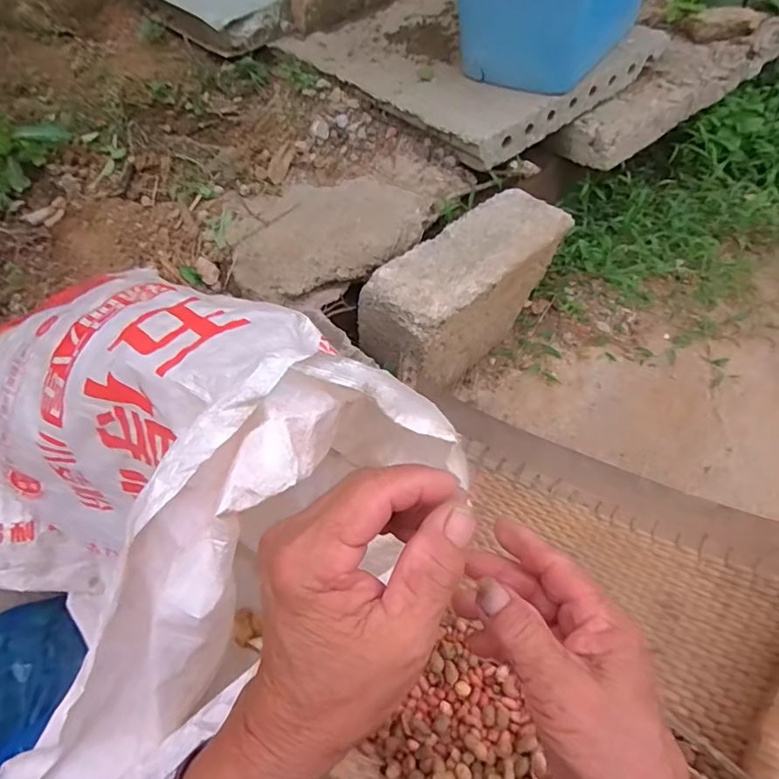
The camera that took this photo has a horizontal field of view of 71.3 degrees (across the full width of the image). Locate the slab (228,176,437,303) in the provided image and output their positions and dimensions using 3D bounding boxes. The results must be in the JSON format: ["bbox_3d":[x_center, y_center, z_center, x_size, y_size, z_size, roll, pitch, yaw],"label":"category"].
[{"bbox_3d":[-0.098,-0.261,0.868,0.332,0.039,0.233,-23,56,-13],"label":"slab"}]

